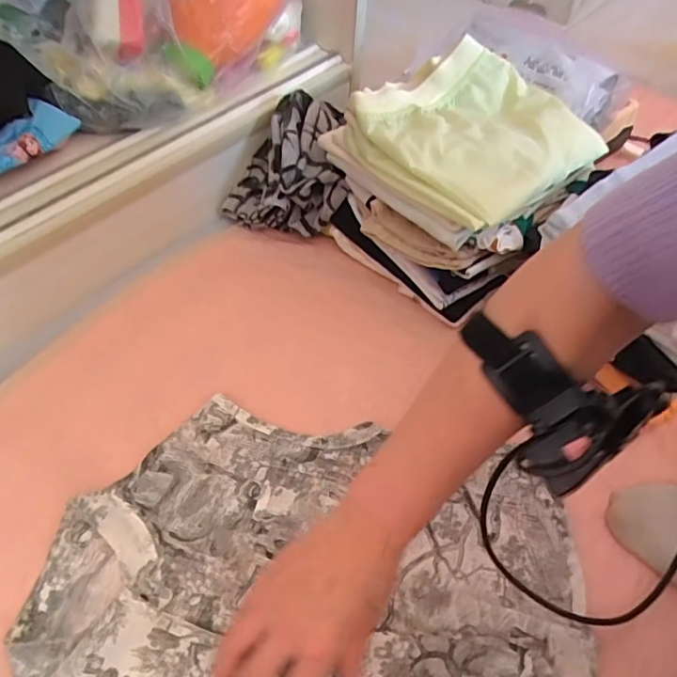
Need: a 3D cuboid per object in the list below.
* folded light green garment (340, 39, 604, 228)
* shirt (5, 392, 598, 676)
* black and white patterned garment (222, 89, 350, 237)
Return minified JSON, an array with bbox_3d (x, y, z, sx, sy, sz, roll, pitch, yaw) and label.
[{"bbox_3d":[0.131,-0.210,0.534,0.200,0.041,0.201,-34,63,-25],"label":"folded light green garment"},{"bbox_3d":[-0.014,0.179,0.422,0.405,0.022,0.247,9,54,3],"label":"shirt"},{"bbox_3d":[-0.063,-0.202,0.635,0.136,0.122,0.138,0,54,-4],"label":"black and white patterned garment"}]

